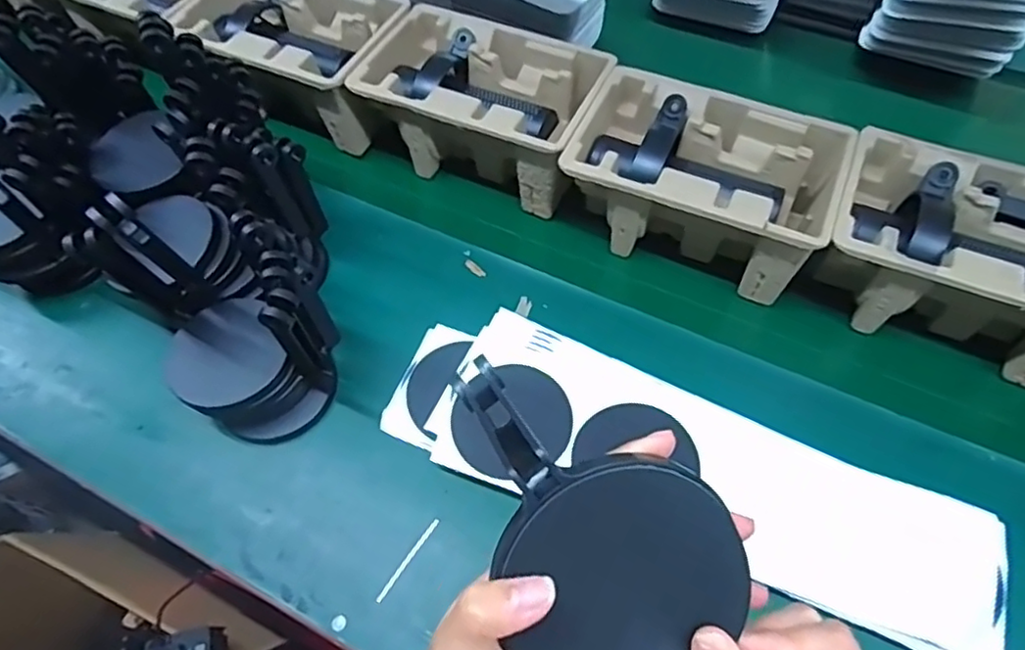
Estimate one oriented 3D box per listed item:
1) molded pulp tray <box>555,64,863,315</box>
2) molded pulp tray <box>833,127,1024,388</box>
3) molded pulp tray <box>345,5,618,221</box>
[{"bbox_3d":[0.168,-0.128,0.580,0.224,0.098,0.145,21,59,12],"label":"molded pulp tray"},{"bbox_3d":[0.376,-0.053,0.525,0.219,0.098,0.140,22,60,13],"label":"molded pulp tray"},{"bbox_3d":[-0.031,-0.219,0.642,0.227,0.103,0.143,24,60,14],"label":"molded pulp tray"}]

